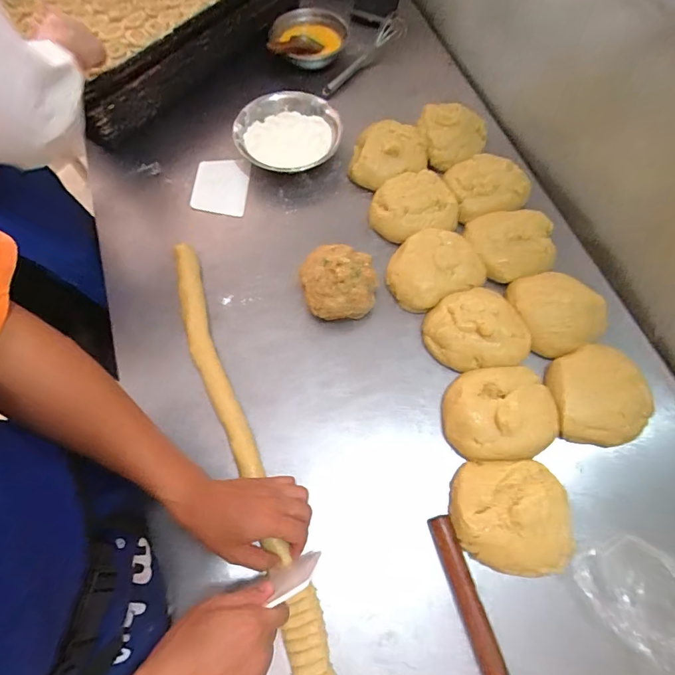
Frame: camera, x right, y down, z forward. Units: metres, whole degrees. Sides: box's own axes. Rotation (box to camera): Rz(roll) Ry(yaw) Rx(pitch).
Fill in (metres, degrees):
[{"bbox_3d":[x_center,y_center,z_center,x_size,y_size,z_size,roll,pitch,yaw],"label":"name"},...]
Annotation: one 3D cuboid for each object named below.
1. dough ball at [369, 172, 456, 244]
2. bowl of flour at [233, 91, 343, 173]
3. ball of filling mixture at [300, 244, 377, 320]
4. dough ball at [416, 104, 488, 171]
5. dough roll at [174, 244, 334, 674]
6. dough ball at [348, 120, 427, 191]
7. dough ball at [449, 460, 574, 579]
[{"bbox_3d":[0.127,-0.226,0.710,0.142,0.043,0.122,-10,68,-5],"label":"dough ball"},{"bbox_3d":[-0.090,-0.377,0.767,0.188,0.044,0.170,12,67,4],"label":"bowl of flour"},{"bbox_3d":[0.002,-0.082,0.638,0.105,0.077,0.103,0,67,-1],"label":"ball of filling mixture"},{"bbox_3d":[0.214,-0.381,0.766,0.108,0.067,0.116,0,67,-1],"label":"dough ball"},{"bbox_3d":[-0.099,0.233,0.528,0.067,0.043,0.872,-20,69,-9],"label":"dough roll"},{"bbox_3d":[0.094,-0.330,0.751,0.128,0.042,0.127,0,67,-1],"label":"dough ball"},{"bbox_3d":[0.218,0.226,0.520,0.141,0.059,0.129,0,67,-1],"label":"dough ball"}]

